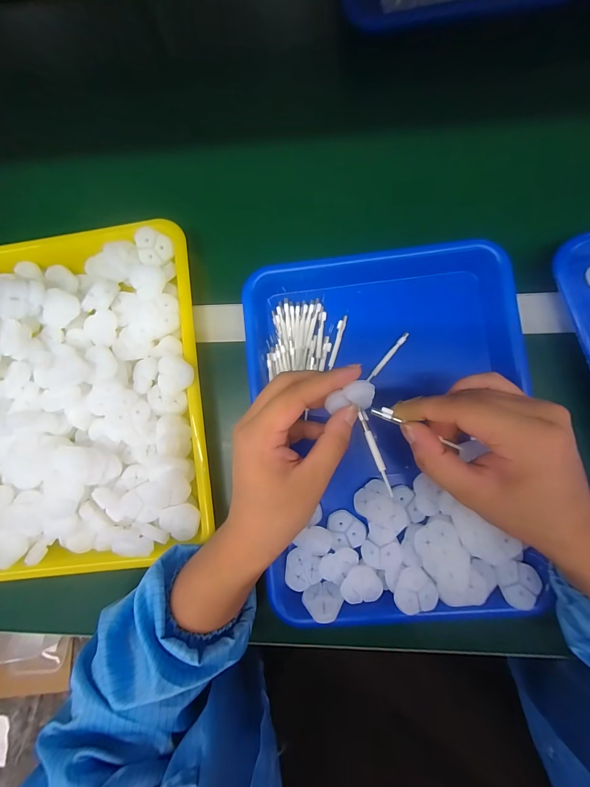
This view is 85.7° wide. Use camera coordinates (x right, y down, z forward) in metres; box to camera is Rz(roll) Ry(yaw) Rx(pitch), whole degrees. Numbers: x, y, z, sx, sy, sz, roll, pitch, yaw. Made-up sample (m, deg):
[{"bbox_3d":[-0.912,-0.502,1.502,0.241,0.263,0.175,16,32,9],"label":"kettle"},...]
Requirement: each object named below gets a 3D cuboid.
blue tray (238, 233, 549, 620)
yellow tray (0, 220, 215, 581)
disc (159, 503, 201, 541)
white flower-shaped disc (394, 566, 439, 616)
[{"bbox_3d":[0.087,0.028,0.303,0.240,0.054,0.335,-6,86,4],"label":"blue tray"},{"bbox_3d":[-0.215,0.002,0.310,0.246,0.037,0.341,-7,85,4],"label":"yellow tray"},{"bbox_3d":[-0.108,0.119,0.295,0.035,0.008,0.032,14,87,5],"label":"disc"},{"bbox_3d":[0.102,0.169,0.274,0.036,0.012,0.034,0,86,4],"label":"white flower-shaped disc"}]

